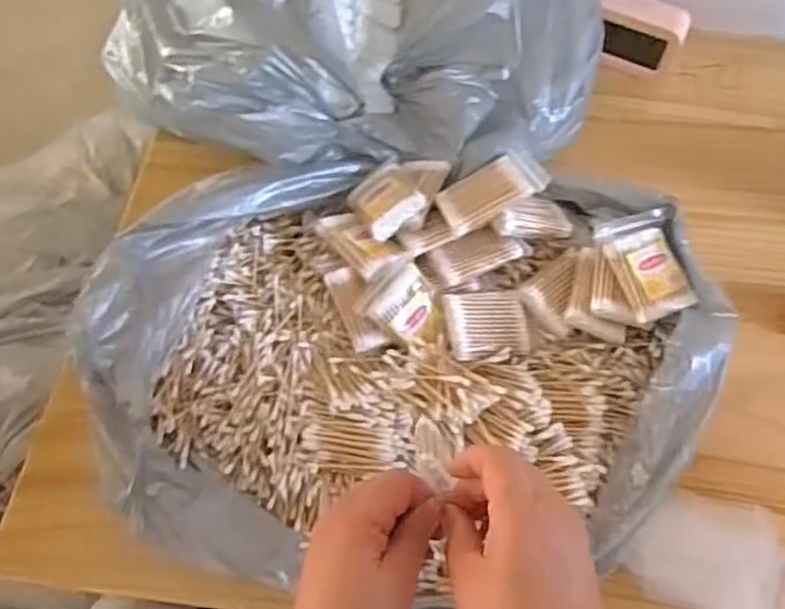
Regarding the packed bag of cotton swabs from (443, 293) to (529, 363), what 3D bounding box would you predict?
[{"bbox_3d":[0.080,0.016,0.598,0.071,0.015,0.056,-6,76,-25],"label":"packed bag of cotton swabs"}]

